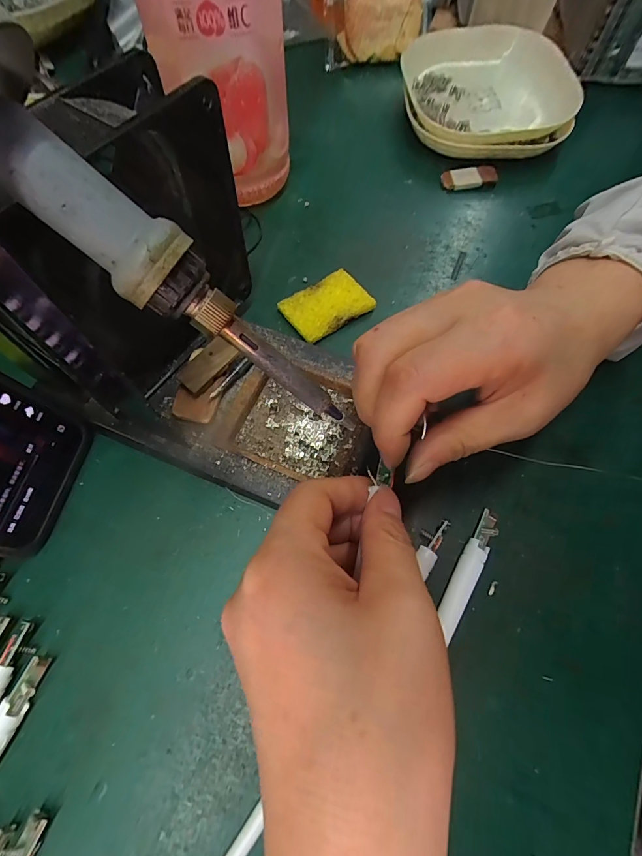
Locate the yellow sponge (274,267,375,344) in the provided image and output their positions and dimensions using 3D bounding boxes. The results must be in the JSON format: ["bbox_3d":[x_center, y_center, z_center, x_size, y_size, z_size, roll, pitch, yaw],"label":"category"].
[{"bbox_3d":[0.005,-0.084,0.268,0.056,0.008,0.038,-32,72,-14],"label":"yellow sponge"}]

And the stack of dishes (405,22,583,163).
[{"bbox_3d":[0.145,-0.296,0.346,0.145,0.033,0.148,0,67,-2],"label":"stack of dishes"}]

